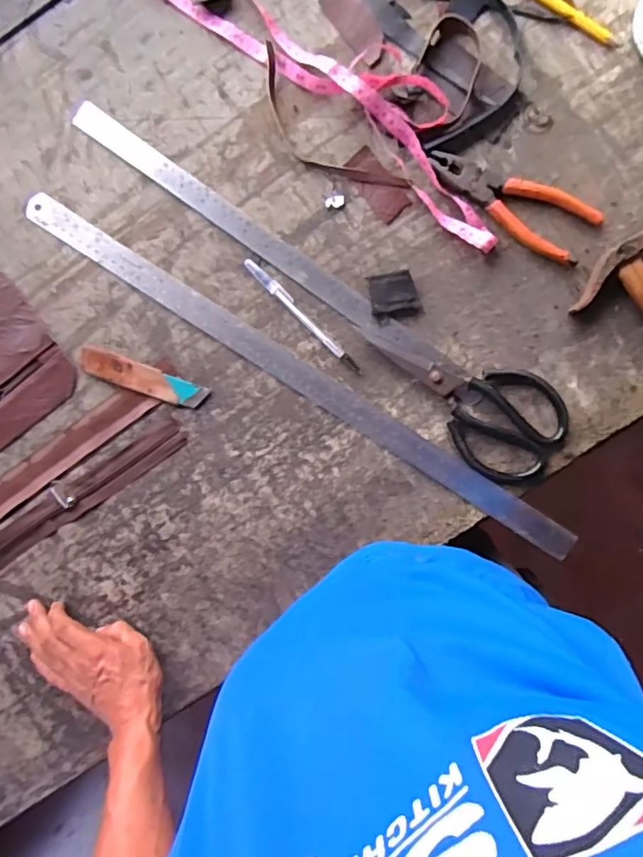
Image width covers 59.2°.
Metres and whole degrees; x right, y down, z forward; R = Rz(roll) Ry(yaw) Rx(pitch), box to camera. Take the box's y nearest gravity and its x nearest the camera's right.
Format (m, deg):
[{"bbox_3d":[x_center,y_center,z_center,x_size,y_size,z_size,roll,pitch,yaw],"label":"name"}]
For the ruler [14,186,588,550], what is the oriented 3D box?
[{"bbox_3d":[-0.023,-0.053,0.549,0.610,0.009,0.028,33,94,2],"label":"ruler"}]

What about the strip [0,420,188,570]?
[{"bbox_3d":[-0.250,0.072,0.567,0.260,0.007,0.035,-34,90,4],"label":"strip"}]

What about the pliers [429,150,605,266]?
[{"bbox_3d":[0.173,-0.206,0.527,0.162,0.013,0.055,23,94,2],"label":"pliers"}]

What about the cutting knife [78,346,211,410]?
[{"bbox_3d":[-0.175,-0.049,0.555,0.130,0.009,0.027,20,94,2],"label":"cutting knife"}]

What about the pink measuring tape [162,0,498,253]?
[{"bbox_3d":[-0.005,-0.399,0.520,0.528,0.024,0.178,39,94,1],"label":"pink measuring tape"}]

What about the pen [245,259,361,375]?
[{"bbox_3d":[-0.017,-0.107,0.543,0.151,0.007,0.012,44,94,1],"label":"pen"}]

